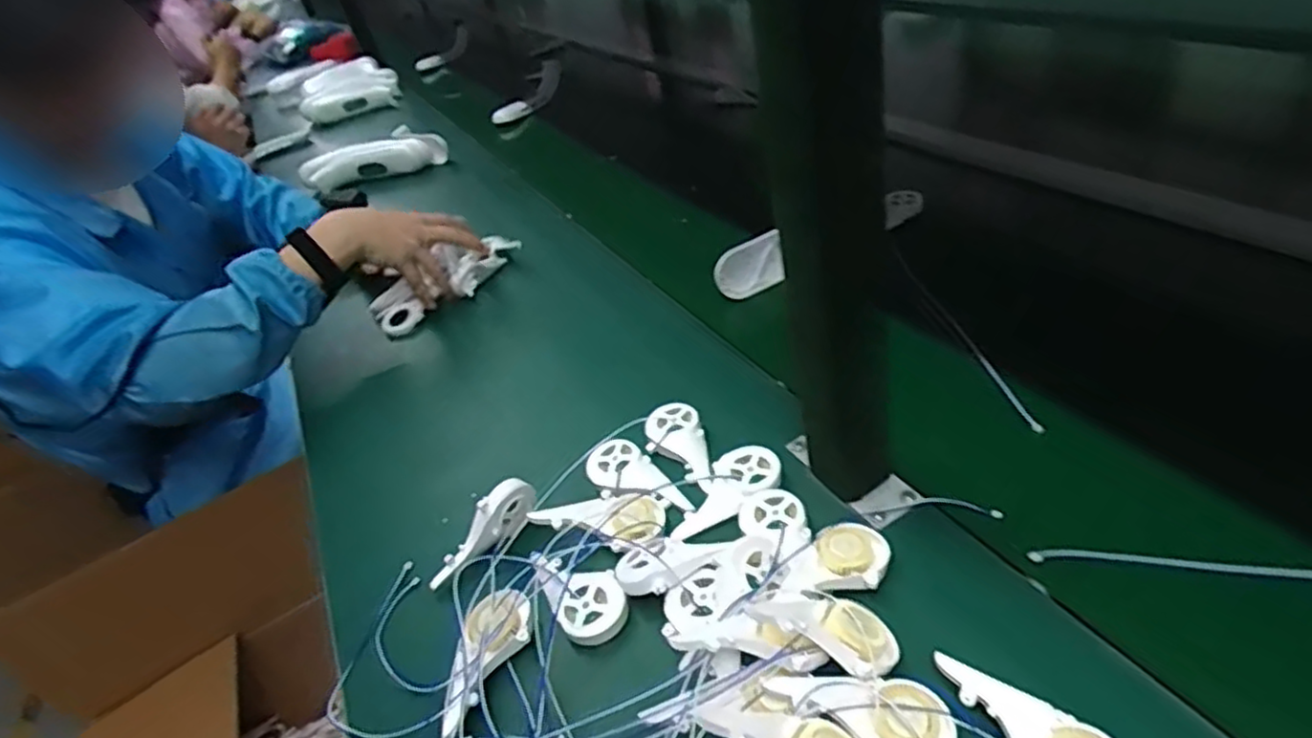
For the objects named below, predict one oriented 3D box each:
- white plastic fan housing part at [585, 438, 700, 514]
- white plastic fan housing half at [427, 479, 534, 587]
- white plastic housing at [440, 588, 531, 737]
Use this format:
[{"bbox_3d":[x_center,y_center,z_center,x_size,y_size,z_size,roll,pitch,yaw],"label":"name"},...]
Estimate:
[{"bbox_3d":[-0.010,0.084,0.527,0.089,0.024,0.040,26,48,18],"label":"white plastic fan housing part"},{"bbox_3d":[-0.125,0.120,0.502,0.016,0.037,0.093,32,73,39],"label":"white plastic fan housing half"},{"bbox_3d":[-0.108,0.180,0.425,0.041,0.018,0.099,-3,40,17],"label":"white plastic housing"}]

